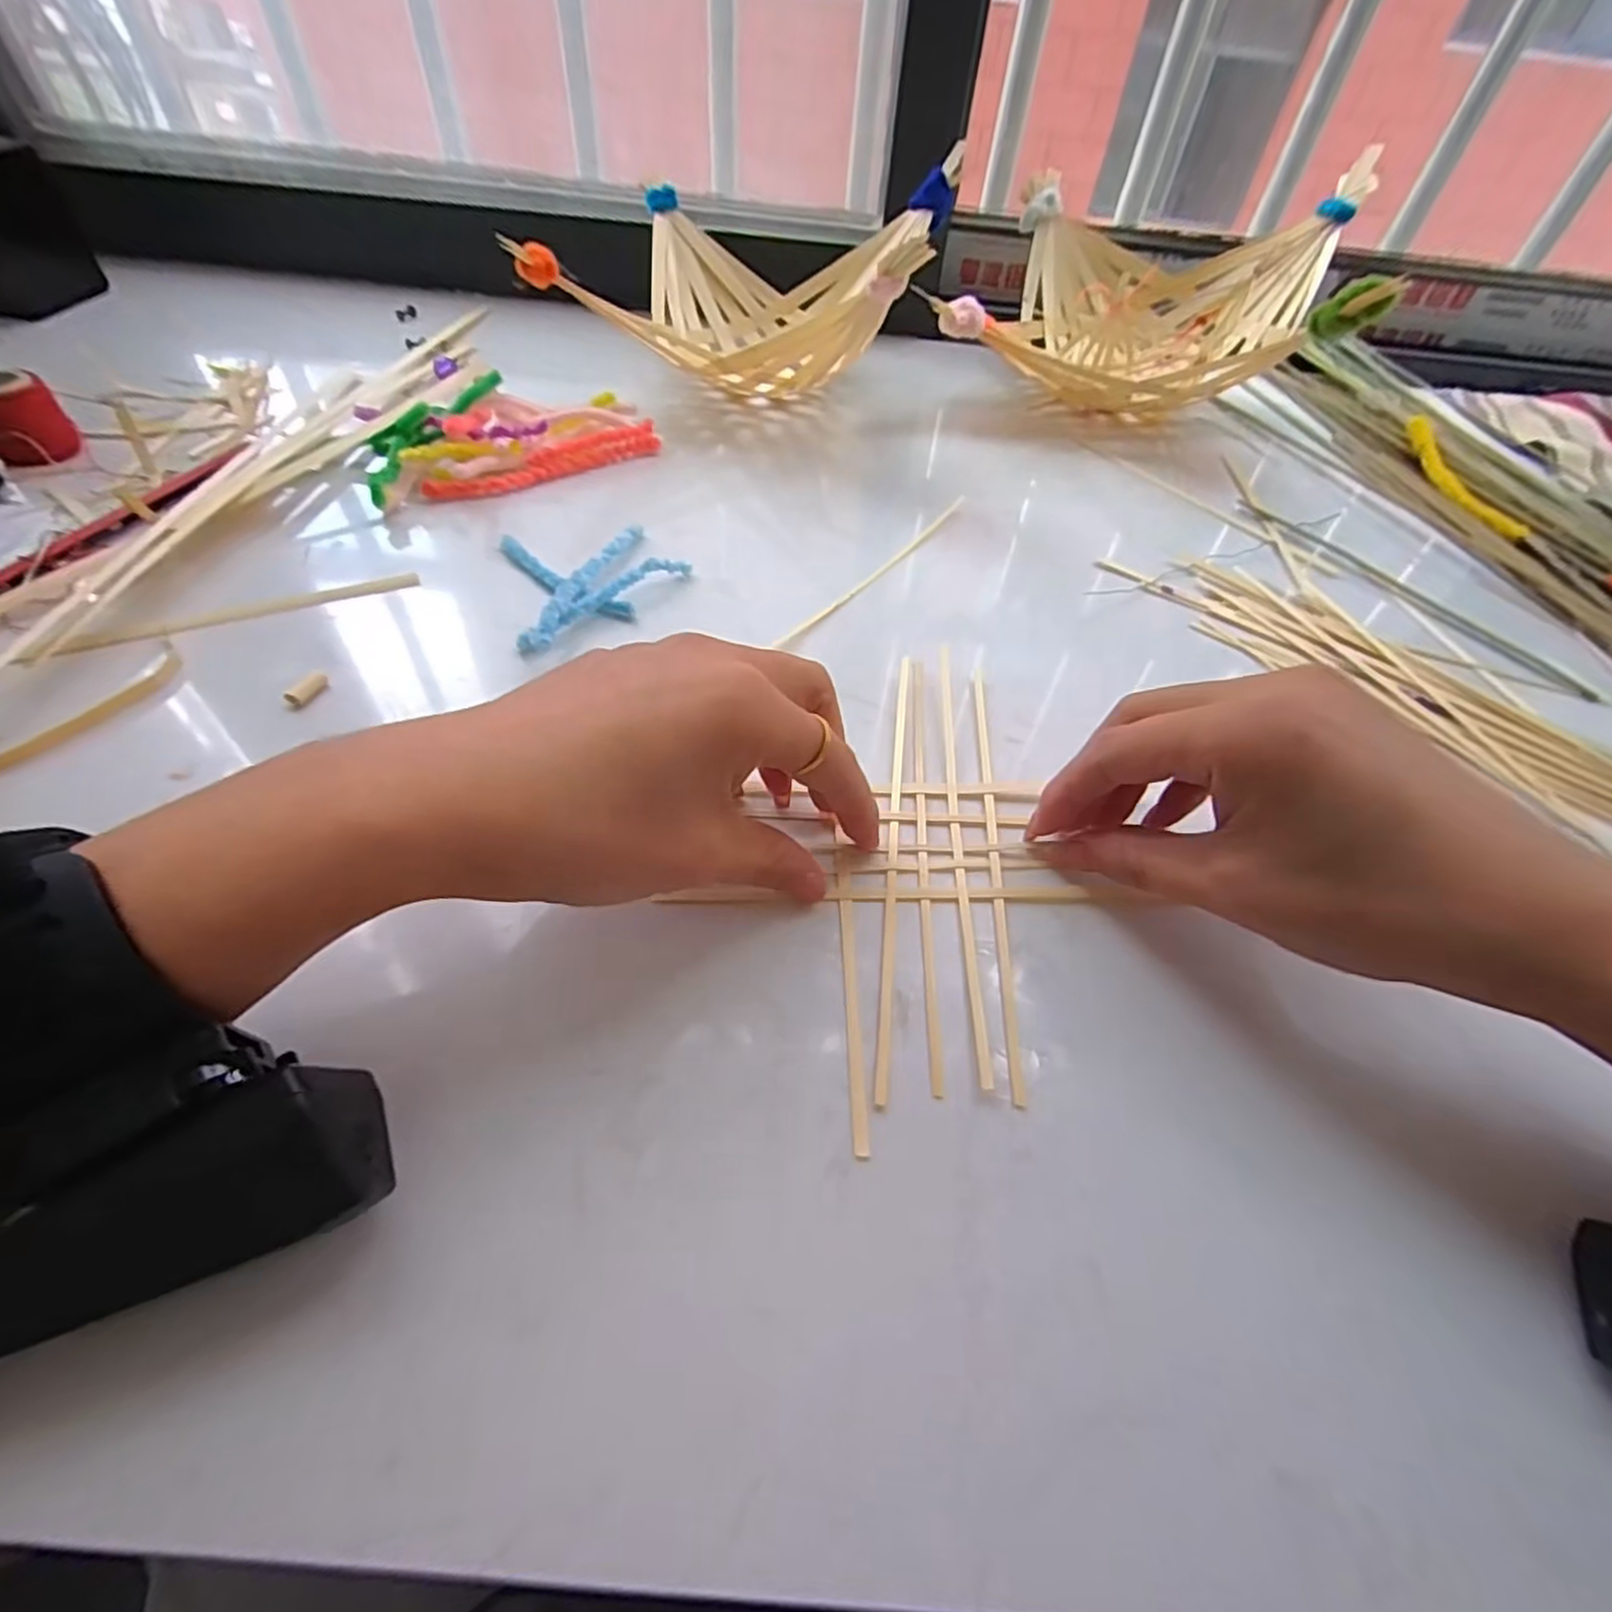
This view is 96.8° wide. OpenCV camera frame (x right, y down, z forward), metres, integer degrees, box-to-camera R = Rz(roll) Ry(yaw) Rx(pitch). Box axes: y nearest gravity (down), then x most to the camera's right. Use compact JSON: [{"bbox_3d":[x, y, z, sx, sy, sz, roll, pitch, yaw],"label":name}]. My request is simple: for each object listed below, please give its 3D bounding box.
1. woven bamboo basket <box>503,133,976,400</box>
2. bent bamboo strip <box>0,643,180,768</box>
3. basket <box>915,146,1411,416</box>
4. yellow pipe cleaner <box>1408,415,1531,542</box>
[{"bbox_3d":[-0.029,-0.303,0.427,0.205,0.099,0.195,10,51,4],"label":"woven bamboo basket"},{"bbox_3d":[-0.254,-0.030,0.244,0.014,0.007,0.080,29,55,18],"label":"bent bamboo strip"},{"bbox_3d":[0.210,-0.310,0.444,0.207,0.114,0.186,20,52,12],"label":"basket"},{"bbox_3d":[0.381,-0.193,0.419,0.007,0.018,0.111,25,47,-42],"label":"yellow pipe cleaner"}]

